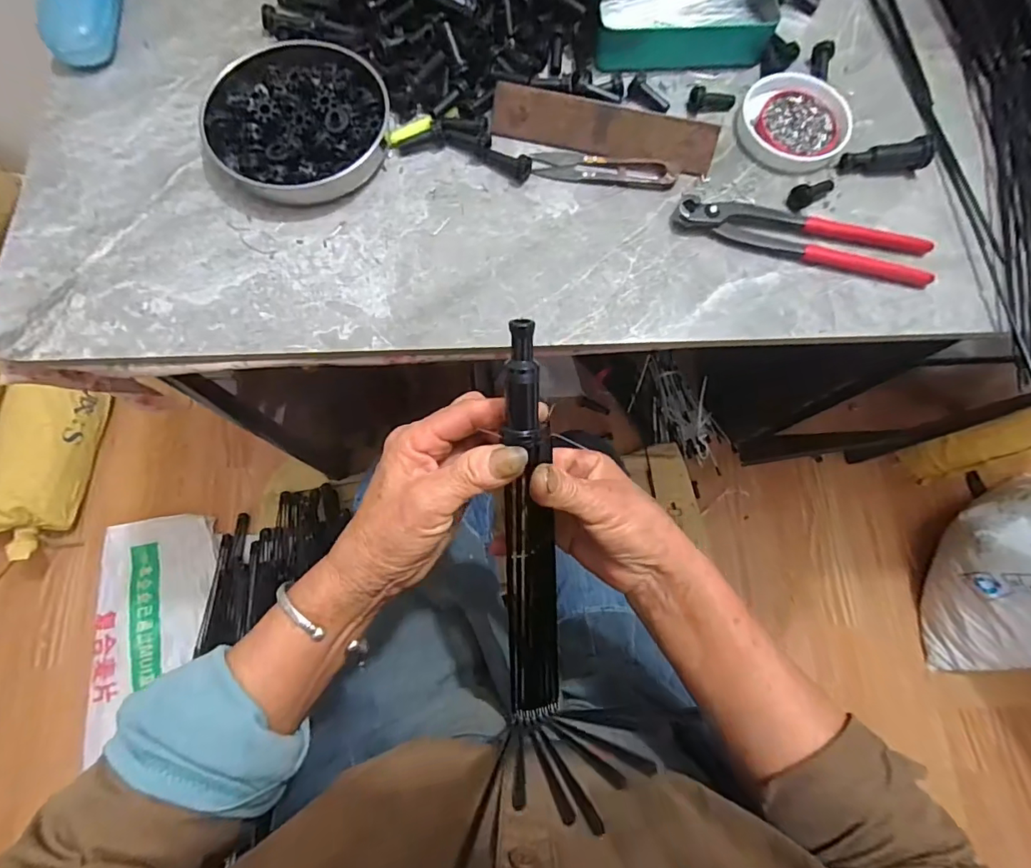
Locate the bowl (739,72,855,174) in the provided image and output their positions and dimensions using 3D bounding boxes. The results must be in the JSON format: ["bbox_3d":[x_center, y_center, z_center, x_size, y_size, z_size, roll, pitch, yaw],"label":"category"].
[{"bbox_3d":[0.232,-0.263,0.421,0.088,0.012,0.084,0,74,-1],"label":"bowl"}]

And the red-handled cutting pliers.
[{"bbox_3d":[0.226,-0.156,0.390,0.193,0.016,0.041,13,74,2],"label":"red-handled cutting pliers"}]

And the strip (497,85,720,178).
[{"bbox_3d":[0.071,-0.244,0.406,0.177,0.008,0.039,12,119,1],"label":"strip"}]

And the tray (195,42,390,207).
[{"bbox_3d":[-0.172,-0.255,0.398,0.134,0.033,0.144,0,74,-1],"label":"tray"}]

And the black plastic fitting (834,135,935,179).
[{"bbox_3d":[0.303,-0.224,0.410,0.072,0.018,0.024,-9,75,-4],"label":"black plastic fitting"}]

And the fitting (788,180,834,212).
[{"bbox_3d":[0.239,-0.194,0.401,0.040,0.017,0.013,-22,76,-7],"label":"fitting"}]

